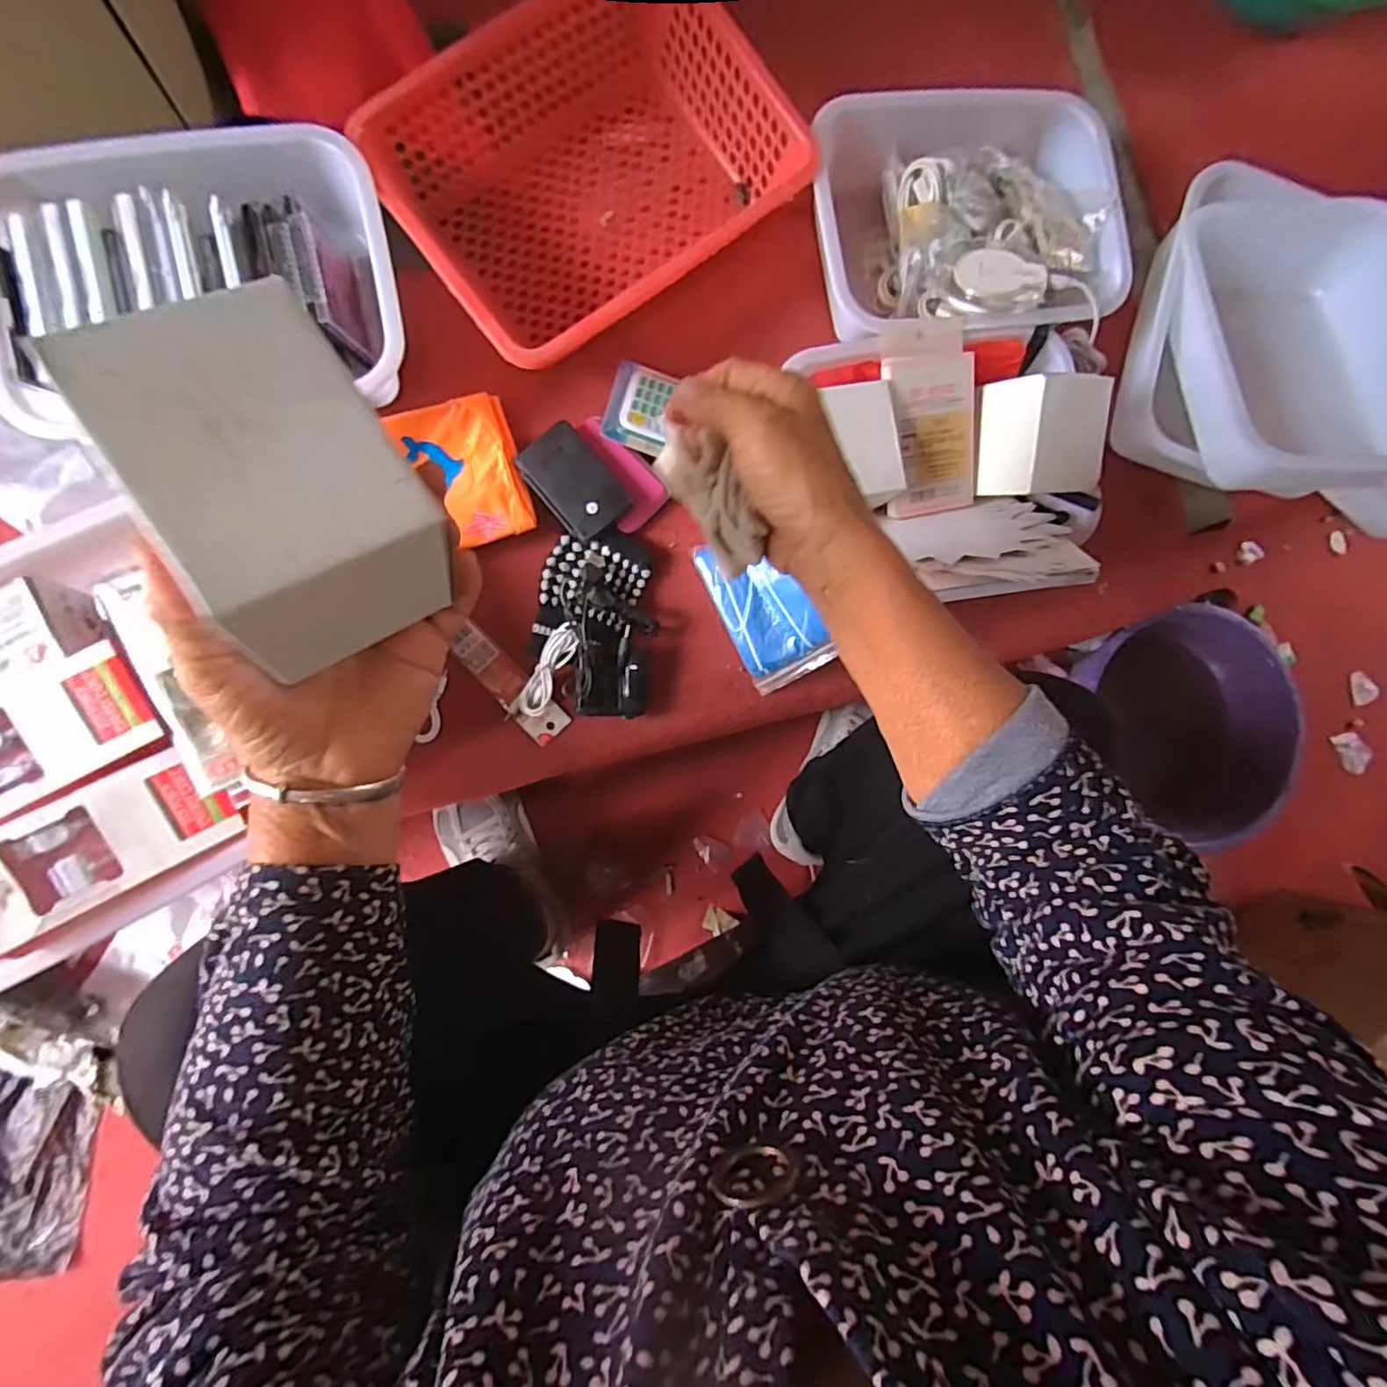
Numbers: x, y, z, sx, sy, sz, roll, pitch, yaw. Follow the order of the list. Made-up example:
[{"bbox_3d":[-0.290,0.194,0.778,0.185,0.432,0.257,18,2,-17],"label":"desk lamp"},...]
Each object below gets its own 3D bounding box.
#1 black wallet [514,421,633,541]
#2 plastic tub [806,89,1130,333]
[{"bbox_3d":[-0.107,-0.189,0.545,0.061,0.012,0.095,-38,93,-7],"label":"black wallet"},{"bbox_3d":[0.246,-0.430,0.571,0.287,0.077,0.218,-11,90,-8],"label":"plastic tub"}]

